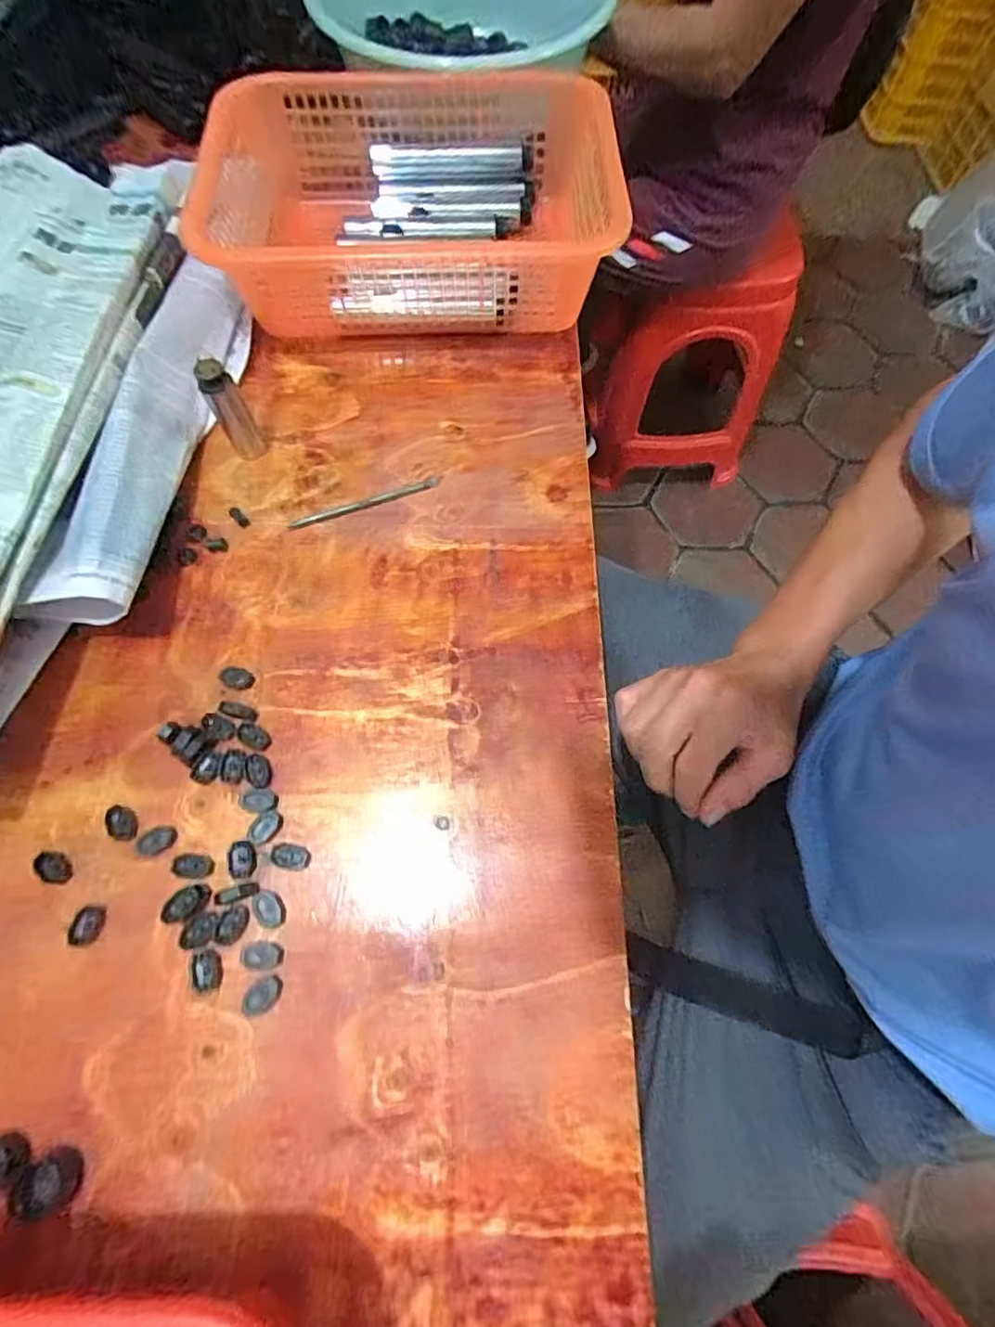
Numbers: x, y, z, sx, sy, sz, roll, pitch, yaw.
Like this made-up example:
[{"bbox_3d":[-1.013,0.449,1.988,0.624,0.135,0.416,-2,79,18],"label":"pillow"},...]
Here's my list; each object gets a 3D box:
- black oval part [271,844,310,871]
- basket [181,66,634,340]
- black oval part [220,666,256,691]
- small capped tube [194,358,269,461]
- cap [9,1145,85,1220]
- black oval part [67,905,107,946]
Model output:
[{"bbox_3d":[-0.124,0.115,0.340,0.023,0.004,0.014,11,69,4],"label":"black oval part"},{"bbox_3d":[-0.077,-0.391,0.503,0.323,0.114,0.237,-3,68,-2],"label":"basket"},{"bbox_3d":[-0.177,0.009,0.385,0.023,0.004,0.015,15,69,5],"label":"black oval part"},{"bbox_3d":[-0.197,-0.190,0.426,0.019,0.079,0.026,36,72,13],"label":"small capped tube"},{"bbox_3d":[-0.224,0.258,0.284,0.026,0.008,0.028,0,68,-1],"label":"cap"},{"bbox_3d":[-0.236,0.151,0.328,0.015,0.007,0.020,11,69,4],"label":"black oval part"}]

